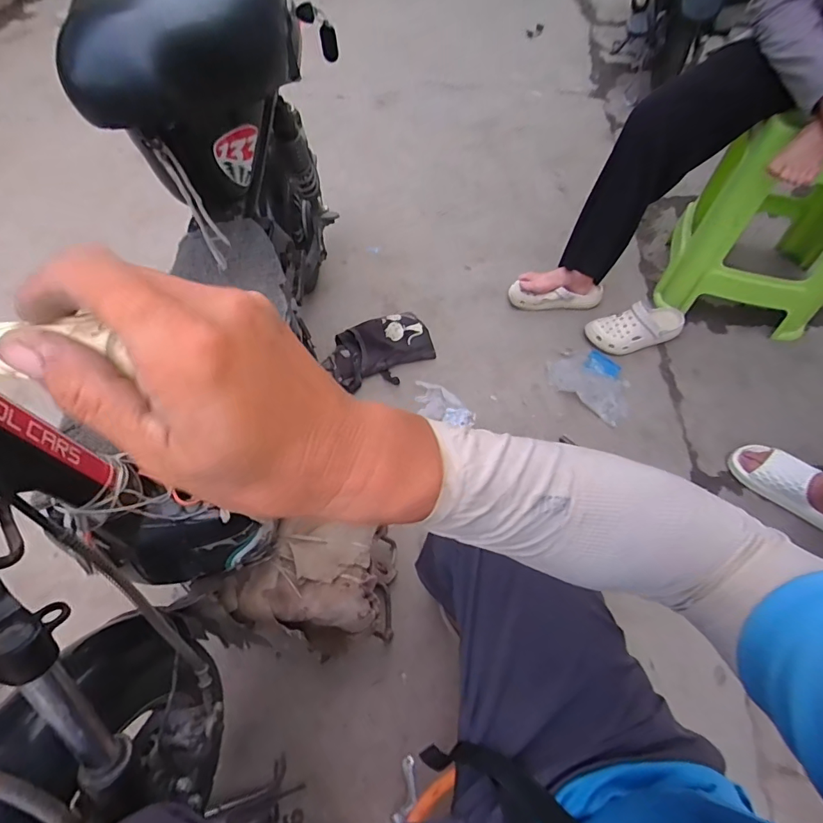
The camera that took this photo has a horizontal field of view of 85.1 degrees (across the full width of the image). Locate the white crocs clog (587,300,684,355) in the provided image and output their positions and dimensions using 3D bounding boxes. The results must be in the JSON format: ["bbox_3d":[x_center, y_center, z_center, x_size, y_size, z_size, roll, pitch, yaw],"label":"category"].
[{"bbox_3d":[0.569,-0.213,1.130,0.232,0.073,0.112,-16,58,-6],"label":"white crocs clog"}]

